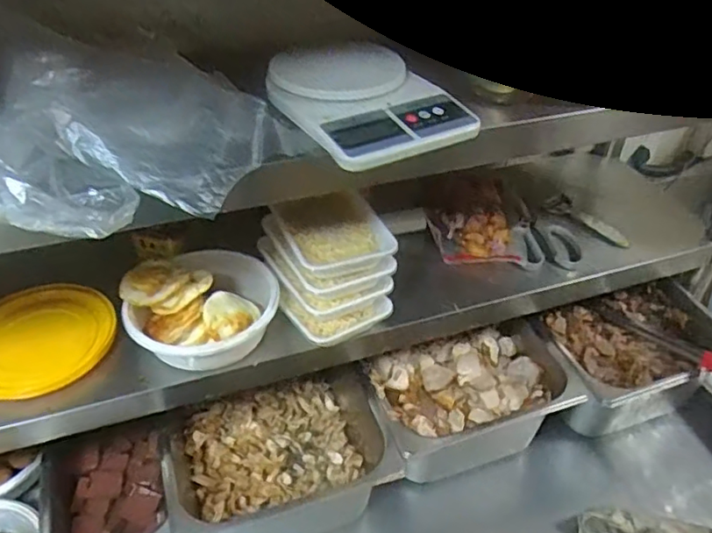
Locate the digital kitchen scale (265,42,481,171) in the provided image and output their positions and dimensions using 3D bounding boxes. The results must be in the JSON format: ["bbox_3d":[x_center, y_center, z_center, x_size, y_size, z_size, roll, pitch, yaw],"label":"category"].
[{"bbox_3d":[0.004,-0.166,0.568,0.149,0.033,0.194,-22,45,-24],"label":"digital kitchen scale"}]

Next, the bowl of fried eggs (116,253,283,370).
[{"bbox_3d":[-0.176,0.046,0.673,0.165,0.068,0.150,-23,45,-25],"label":"bowl of fried eggs"}]

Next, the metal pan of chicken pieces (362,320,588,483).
[{"bbox_3d":[0.147,0.194,0.821,0.271,0.142,0.177,-13,42,-16],"label":"metal pan of chicken pieces"}]

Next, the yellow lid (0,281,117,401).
[{"bbox_3d":[-0.367,0.080,0.667,0.161,0.026,0.151,0,40,0],"label":"yellow lid"}]

